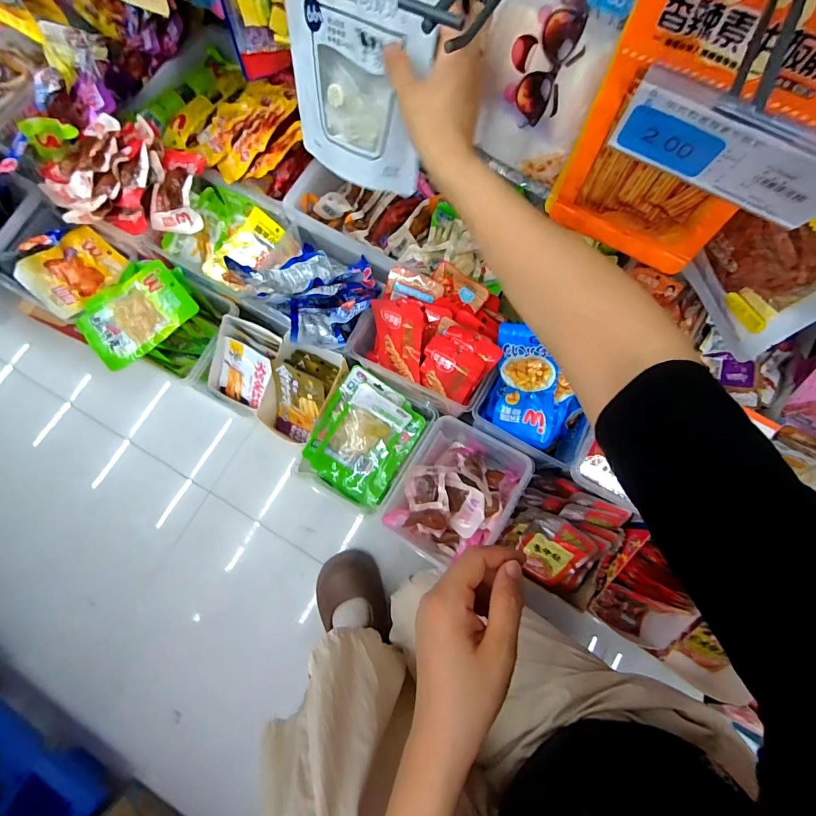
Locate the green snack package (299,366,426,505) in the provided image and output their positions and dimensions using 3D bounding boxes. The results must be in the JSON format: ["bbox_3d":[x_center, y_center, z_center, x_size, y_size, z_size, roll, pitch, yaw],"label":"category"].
[{"bbox_3d":[-0.069,0.048,0.644,0.140,0.061,0.173,31,79,7],"label":"green snack package"}]

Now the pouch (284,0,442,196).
[{"bbox_3d":[-0.044,-0.336,0.389,0.168,0.228,0.027,30,58,16],"label":"pouch"}]

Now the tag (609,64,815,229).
[{"bbox_3d":[0.147,-0.116,0.187,0.099,0.044,0.010,31,79,7],"label":"tag"}]

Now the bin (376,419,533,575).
[{"bbox_3d":[0.071,0.128,0.635,0.159,0.110,0.183,31,79,8],"label":"bin"}]

